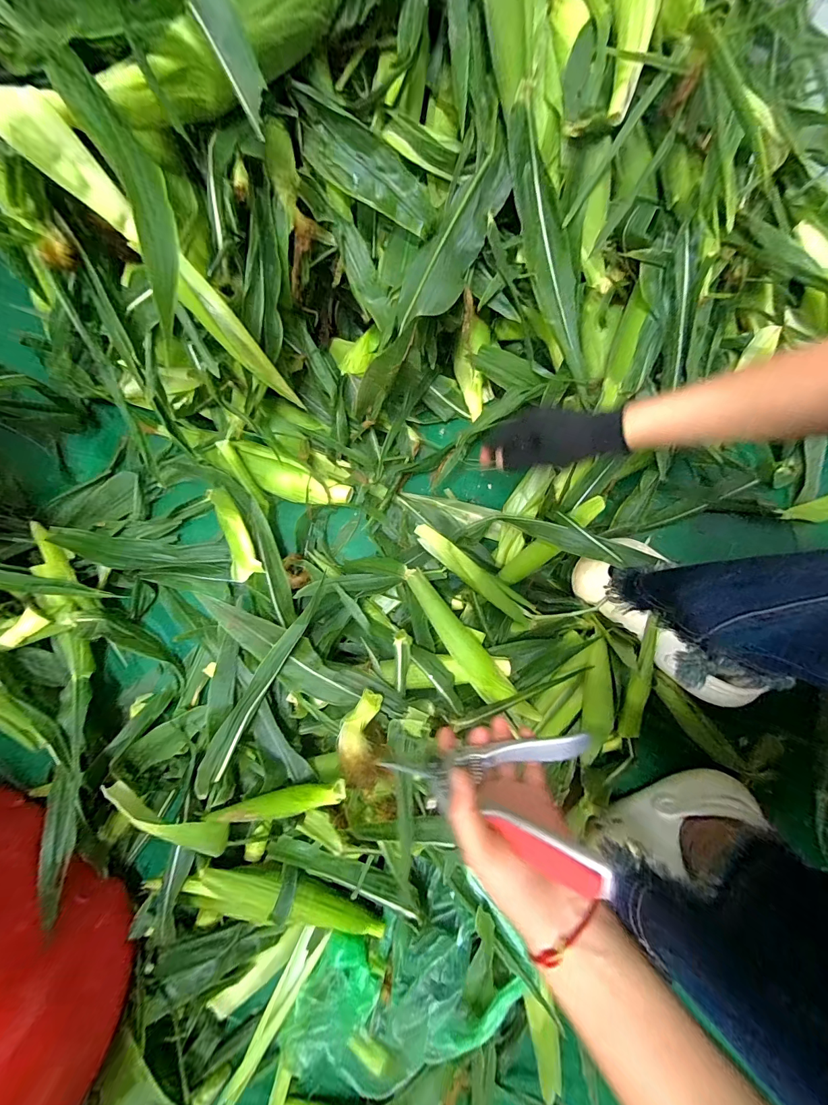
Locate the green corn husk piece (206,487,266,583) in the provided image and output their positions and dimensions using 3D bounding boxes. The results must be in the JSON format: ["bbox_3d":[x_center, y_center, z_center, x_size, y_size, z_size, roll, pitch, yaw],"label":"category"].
[{"bbox_3d":[-0.248,-0.026,0.529,0.048,0.033,0.152,-31,68,-4],"label":"green corn husk piece"}]

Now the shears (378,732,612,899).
[{"bbox_3d":[0.063,0.188,0.288,0.171,0.118,0.018,-7,103,2],"label":"shears"}]

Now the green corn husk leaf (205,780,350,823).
[{"bbox_3d":[-0.144,0.254,0.395,0.171,0.024,0.020,-22,79,19],"label":"green corn husk leaf"}]

